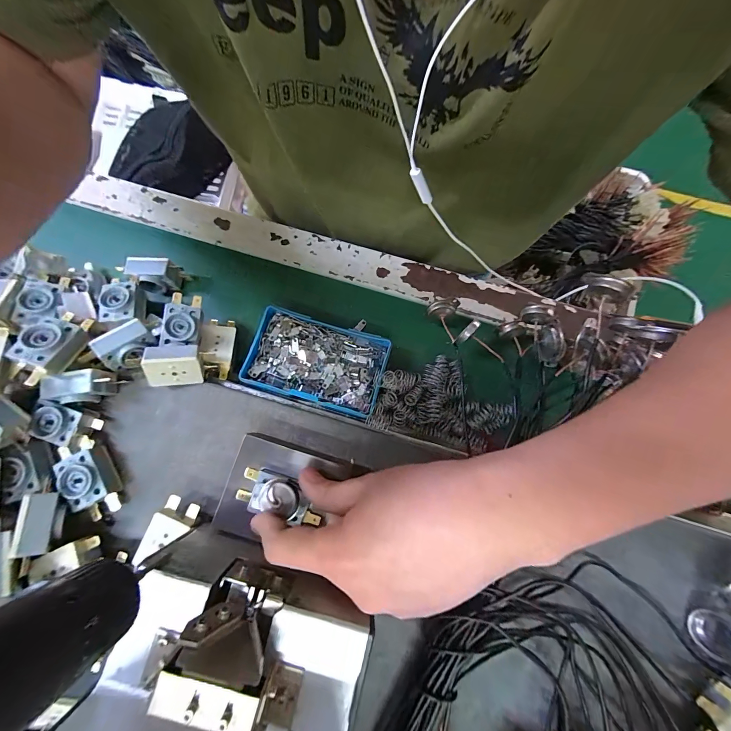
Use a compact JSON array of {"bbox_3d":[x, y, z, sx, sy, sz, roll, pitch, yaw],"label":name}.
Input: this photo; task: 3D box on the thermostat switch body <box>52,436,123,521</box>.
[{"bbox_3d":[-0.204,0.083,0.240,0.026,0.021,0.057,-26,80,-6],"label":"thermostat switch body"}]

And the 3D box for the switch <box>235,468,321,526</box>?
[{"bbox_3d":[-0.059,0.088,0.222,0.058,0.021,0.027,15,79,2],"label":"switch"}]

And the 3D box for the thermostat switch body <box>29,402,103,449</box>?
[{"bbox_3d":[-0.223,0.045,0.245,0.040,0.022,0.027,16,79,2],"label":"thermostat switch body"}]

